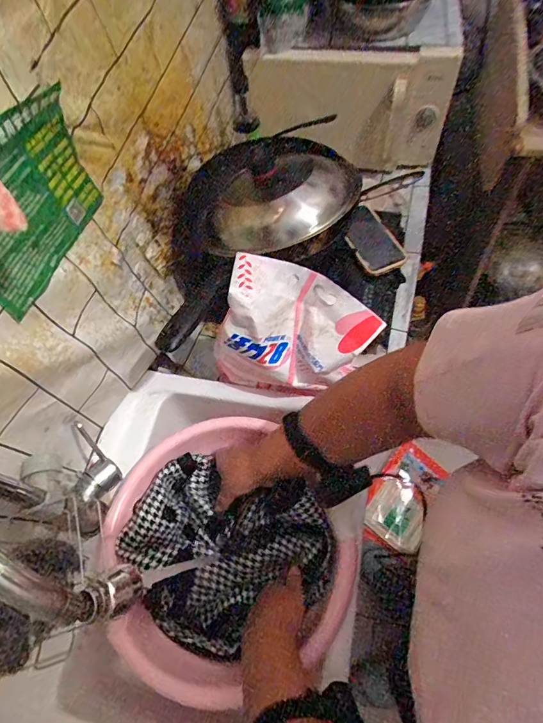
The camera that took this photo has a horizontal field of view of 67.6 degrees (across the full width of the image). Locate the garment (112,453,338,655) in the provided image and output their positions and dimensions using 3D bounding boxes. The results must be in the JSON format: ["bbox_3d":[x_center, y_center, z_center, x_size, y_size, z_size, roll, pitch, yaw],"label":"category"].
[{"bbox_3d":[-0.065,0.264,0.552,0.272,0.096,0.222,15,65,11],"label":"garment"}]

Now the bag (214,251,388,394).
[{"bbox_3d":[0.033,-0.041,0.590,0.230,0.196,0.123,13,64,10],"label":"bag"}]

